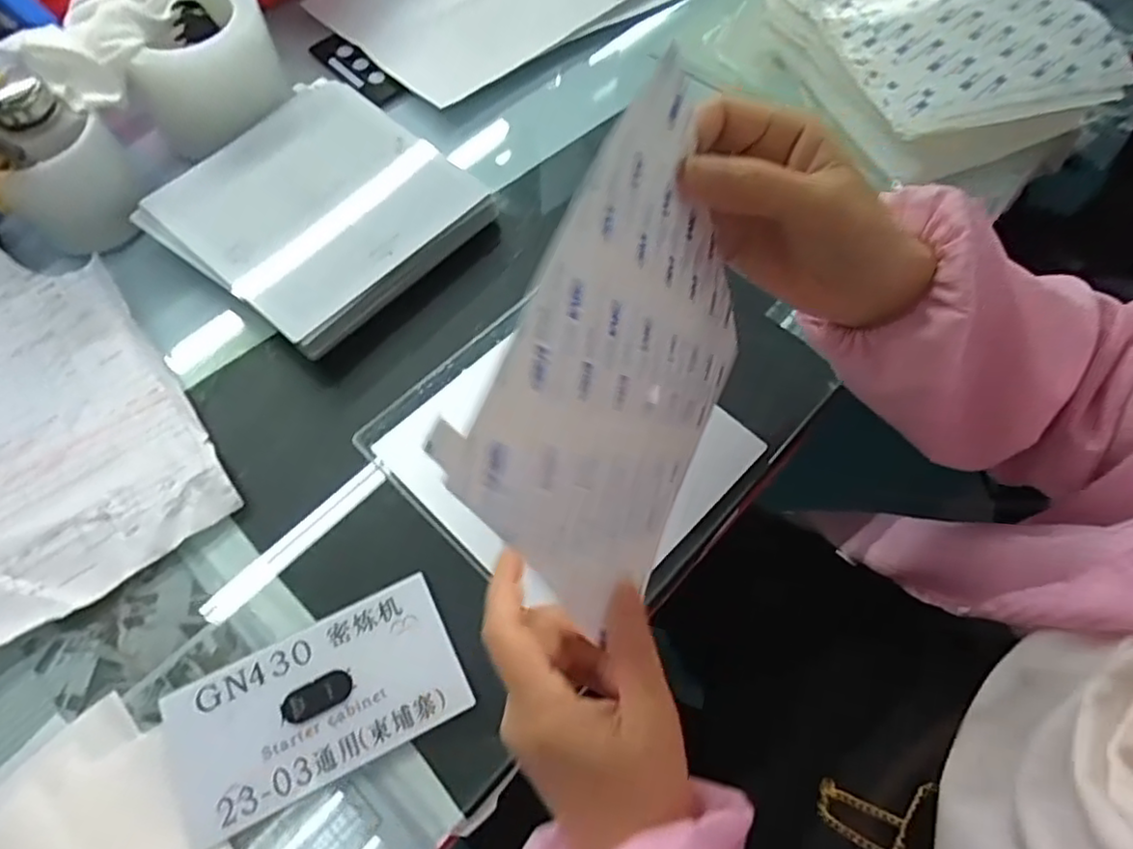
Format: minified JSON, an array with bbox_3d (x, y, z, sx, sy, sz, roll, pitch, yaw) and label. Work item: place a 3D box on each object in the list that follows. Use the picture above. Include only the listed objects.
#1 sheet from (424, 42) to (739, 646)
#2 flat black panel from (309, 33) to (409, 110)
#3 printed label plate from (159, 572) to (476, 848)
[{"bbox_3d":[0.028,-0.014,0.265,0.013,0.174,0.177,9,60,29],"label":"sheet"},{"bbox_3d":[-0.182,-0.309,0.586,0.030,0.008,0.110,-46,73,3],"label":"flat black panel"},{"bbox_3d":[-0.133,0.148,0.357,0.148,0.004,0.080,-24,66,-12],"label":"printed label plate"}]

